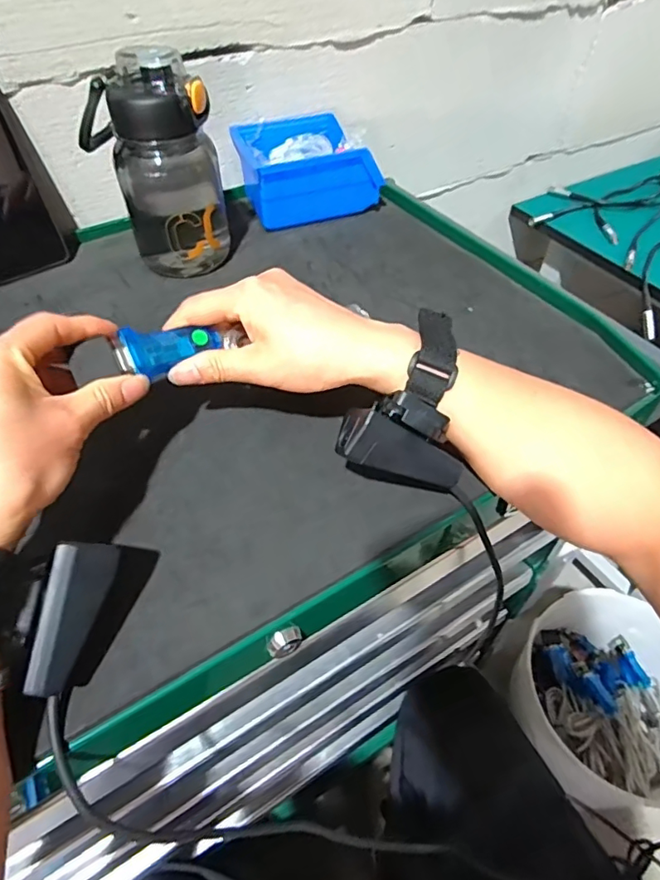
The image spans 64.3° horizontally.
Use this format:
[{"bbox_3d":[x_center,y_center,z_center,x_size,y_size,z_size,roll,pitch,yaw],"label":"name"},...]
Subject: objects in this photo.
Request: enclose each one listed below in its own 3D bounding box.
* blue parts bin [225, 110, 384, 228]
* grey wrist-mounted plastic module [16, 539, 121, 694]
[{"bbox_3d":[-0.028,-0.293,0.567,0.130,0.069,0.111,-14,51,-12],"label":"blue parts bin"},{"bbox_3d":[-0.130,0.082,0.252,0.032,0.020,0.069,33,63,-29],"label":"grey wrist-mounted plastic module"}]

